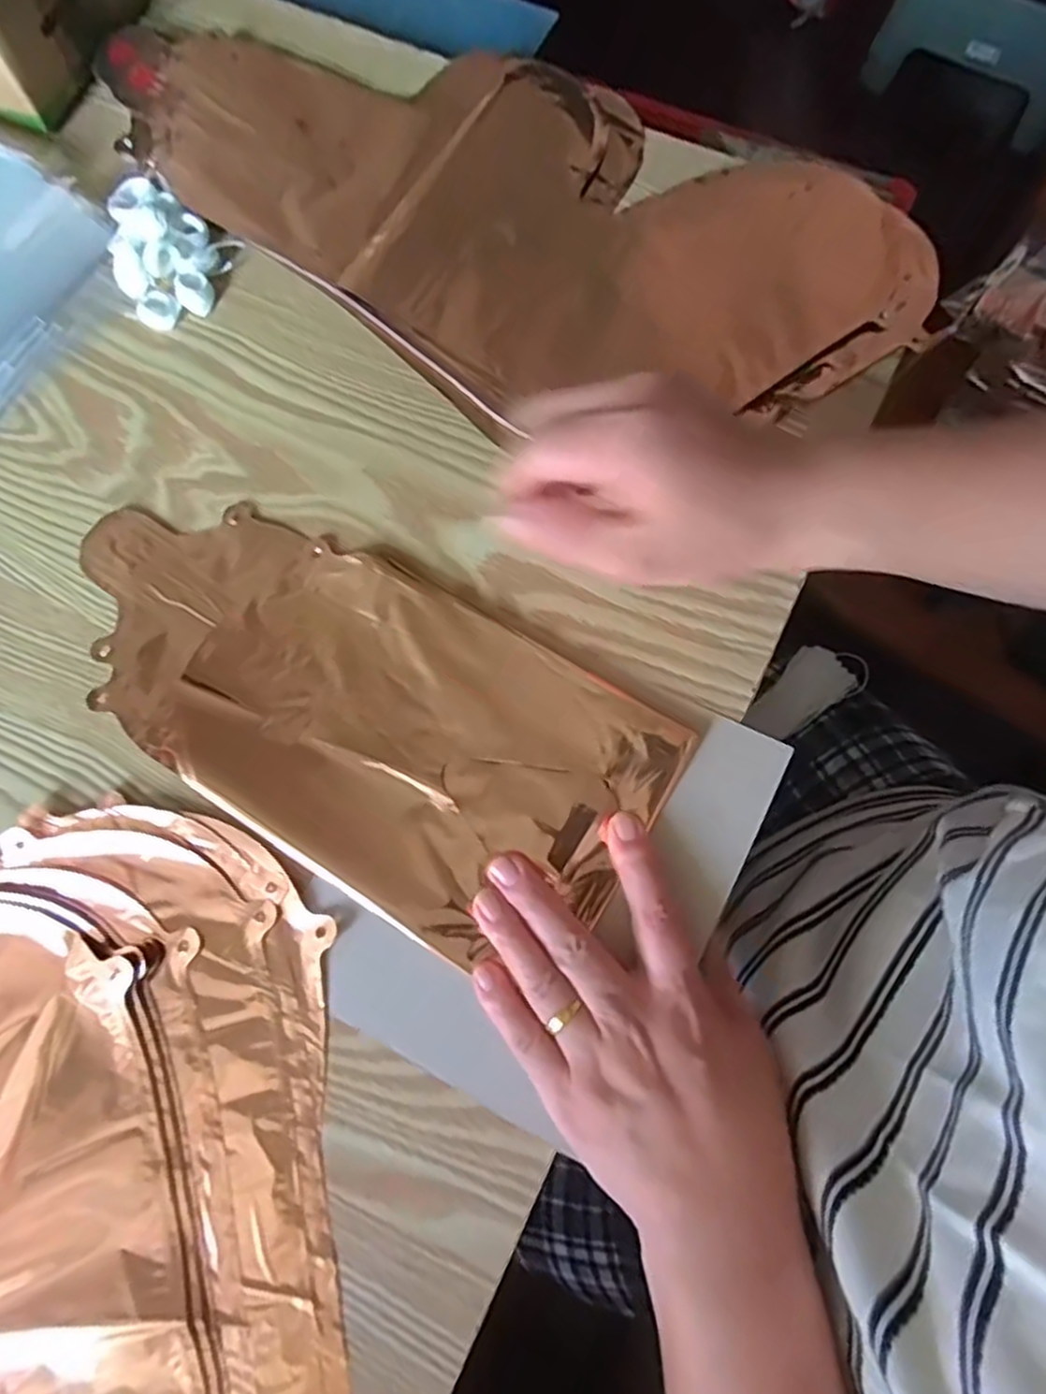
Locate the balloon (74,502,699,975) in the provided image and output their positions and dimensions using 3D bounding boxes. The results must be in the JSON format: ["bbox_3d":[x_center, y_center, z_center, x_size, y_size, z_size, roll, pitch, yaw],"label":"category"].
[{"bbox_3d":[-0.083,0.000,0.337,0.288,0.011,0.138,31,78,9],"label":"balloon"}]

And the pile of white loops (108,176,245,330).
[{"bbox_3d":[-0.205,-0.248,0.400,0.093,0.017,0.063,42,80,12],"label":"pile of white loops"}]

